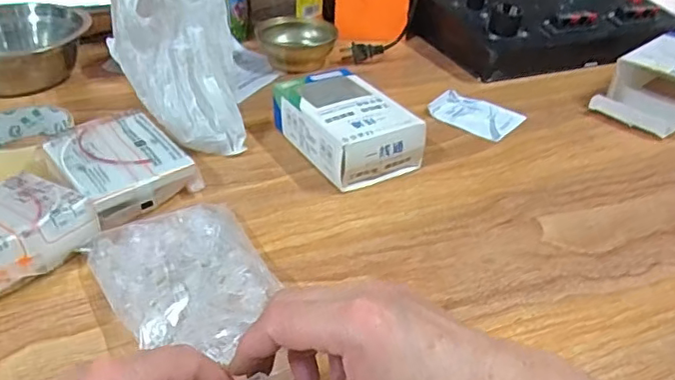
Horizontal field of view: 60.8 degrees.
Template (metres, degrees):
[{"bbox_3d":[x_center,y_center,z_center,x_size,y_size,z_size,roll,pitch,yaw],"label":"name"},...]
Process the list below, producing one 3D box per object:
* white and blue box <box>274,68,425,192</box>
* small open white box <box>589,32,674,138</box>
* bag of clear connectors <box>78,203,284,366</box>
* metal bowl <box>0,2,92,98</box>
[{"bbox_3d":[0.006,-0.059,0.526,0.083,0.053,0.127,-18,40,-27],"label":"white and blue box"},{"bbox_3d":[0.363,-0.119,0.633,0.096,0.053,0.183,28,42,32],"label":"small open white box"},{"bbox_3d":[-0.098,0.056,0.378,0.094,0.026,0.132,-20,41,-29],"label":"bag of clear connectors"},{"bbox_3d":[-0.363,-0.159,0.644,0.138,0.069,0.138,2,35,-1],"label":"metal bowl"}]

